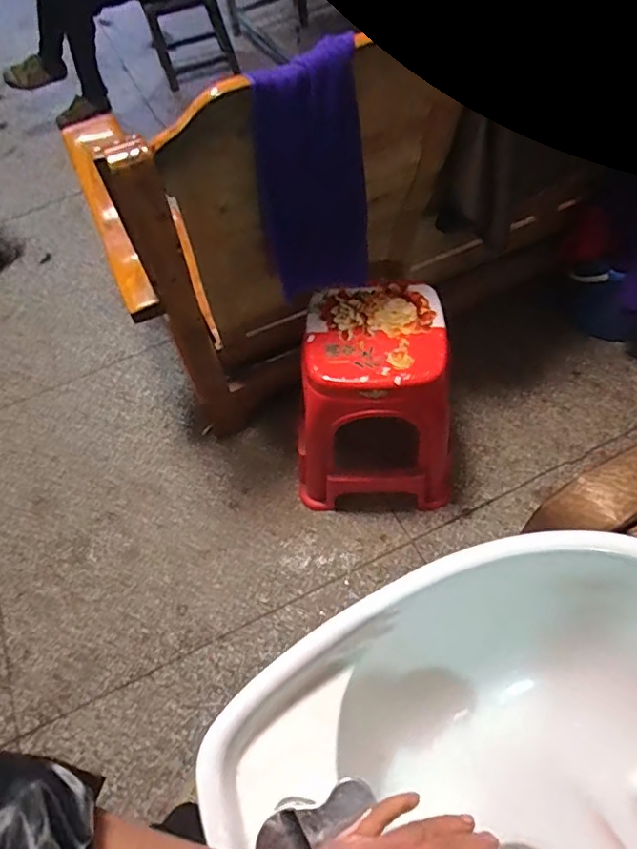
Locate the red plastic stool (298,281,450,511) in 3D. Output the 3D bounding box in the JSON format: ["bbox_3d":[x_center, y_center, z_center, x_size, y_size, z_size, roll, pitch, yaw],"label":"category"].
[{"bbox_3d":[0.128,-0.041,1.249,0.333,0.457,0.303,-2,59,4],"label":"red plastic stool"}]

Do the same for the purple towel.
[{"bbox_3d":[-0.002,-0.379,0.928,0.193,0.442,0.061,-13,59,-2],"label":"purple towel"}]

